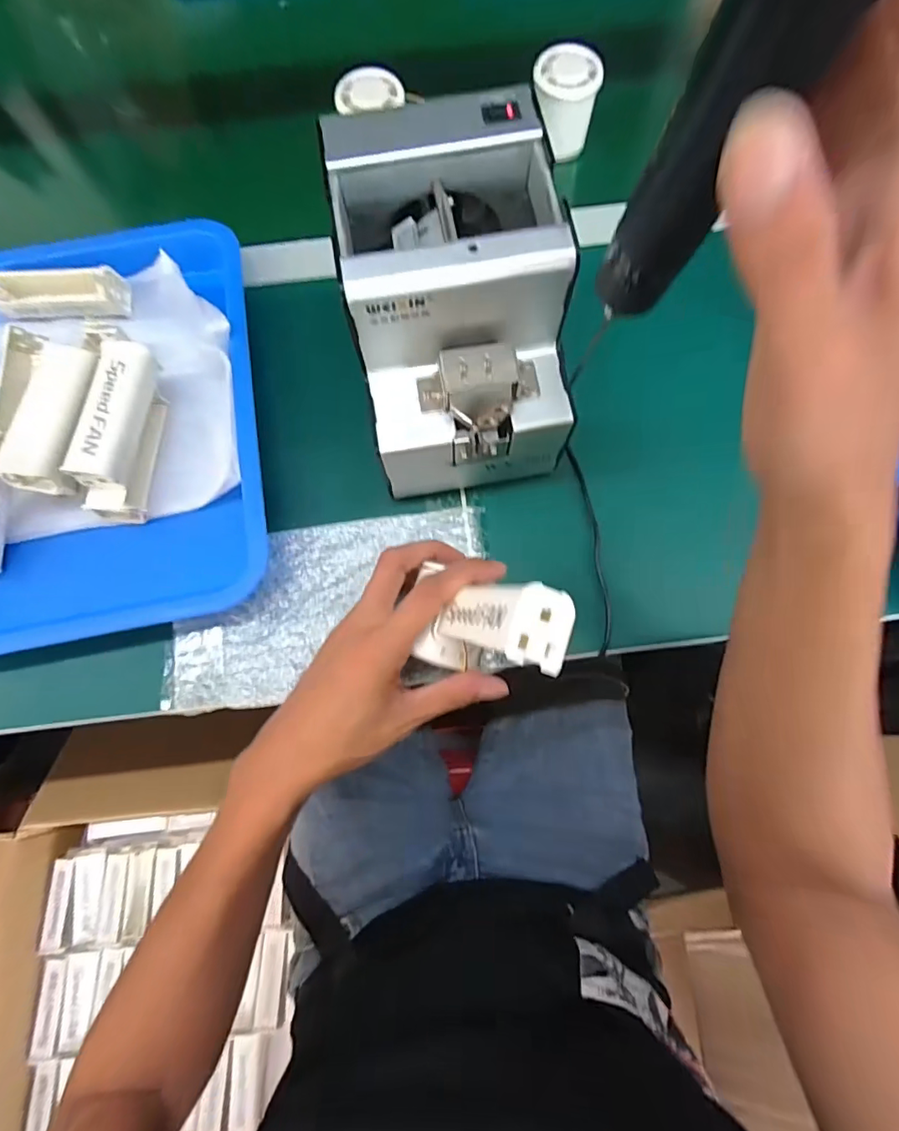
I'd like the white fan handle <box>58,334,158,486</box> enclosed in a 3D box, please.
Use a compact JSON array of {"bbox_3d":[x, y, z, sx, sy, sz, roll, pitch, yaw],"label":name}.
[{"bbox_3d":[-0.232,-0.106,0.350,0.030,0.021,0.101,7,75,3],"label":"white fan handle"}]

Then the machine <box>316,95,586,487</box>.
[{"bbox_3d":[0.005,-0.155,0.329,0.124,0.152,0.169,-8,75,-1],"label":"machine"}]

